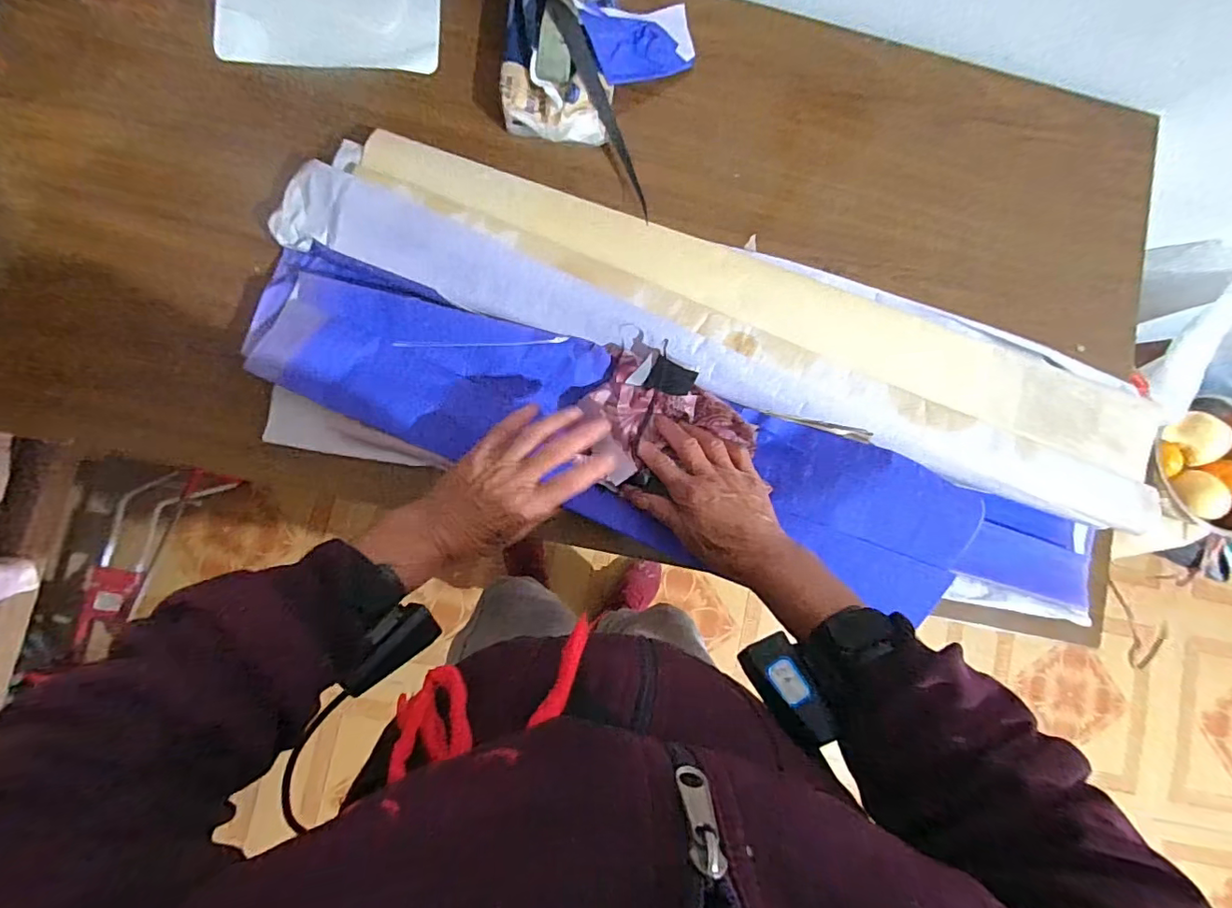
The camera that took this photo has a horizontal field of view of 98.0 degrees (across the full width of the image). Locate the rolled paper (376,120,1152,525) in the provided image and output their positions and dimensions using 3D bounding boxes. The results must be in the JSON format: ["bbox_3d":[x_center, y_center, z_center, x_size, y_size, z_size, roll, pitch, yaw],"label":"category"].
[{"bbox_3d":[0.134,-0.114,0.468,0.729,0.033,0.107,22,83,-2],"label":"rolled paper"}]

